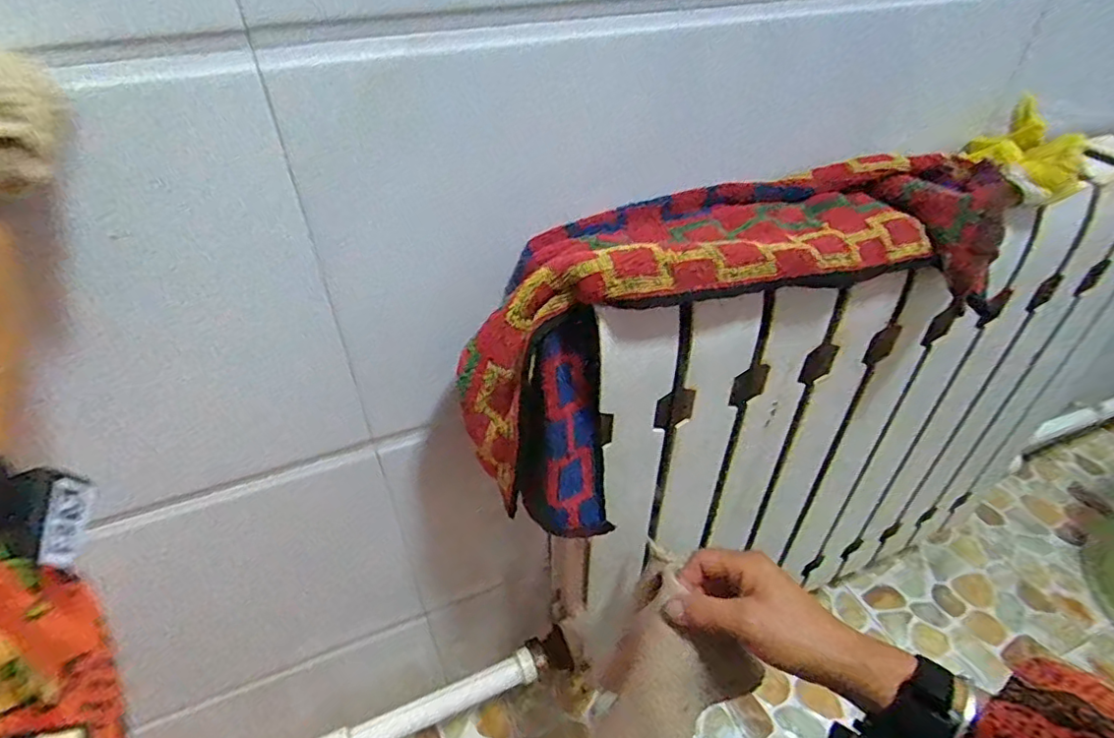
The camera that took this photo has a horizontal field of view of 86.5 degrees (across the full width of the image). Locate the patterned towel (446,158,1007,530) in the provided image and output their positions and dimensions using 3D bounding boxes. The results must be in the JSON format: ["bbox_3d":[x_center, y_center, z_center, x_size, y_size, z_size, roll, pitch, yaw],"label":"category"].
[{"bbox_3d":[0.139,-0.050,0.446,0.439,0.190,0.138,-26,47,-8],"label":"patterned towel"}]

